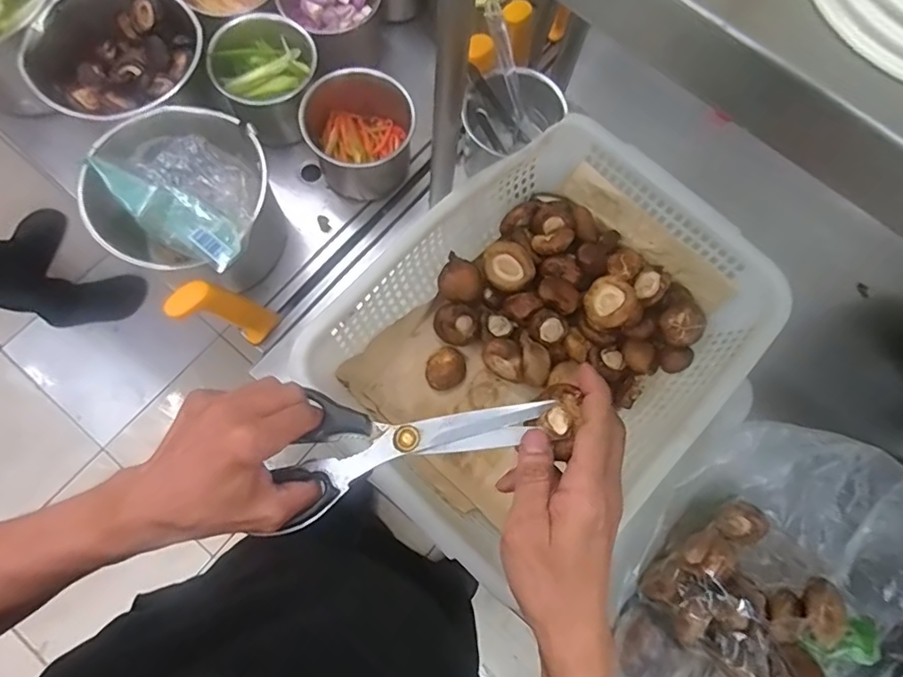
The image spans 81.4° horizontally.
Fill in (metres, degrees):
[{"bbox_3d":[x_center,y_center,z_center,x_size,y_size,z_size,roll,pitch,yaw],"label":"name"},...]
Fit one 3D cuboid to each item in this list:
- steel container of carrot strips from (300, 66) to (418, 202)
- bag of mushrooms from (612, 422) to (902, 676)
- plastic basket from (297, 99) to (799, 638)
[{"bbox_3d":[-0.109,-0.238,0.612,0.109,0.107,0.121,-36,79,-10],"label":"steel container of carrot strips"},{"bbox_3d":[0.280,0.245,0.463,0.341,0.101,0.243,-40,79,-10],"label":"bag of mushrooms"},{"bbox_3d":[0.089,0.000,0.511,0.390,0.113,0.298,-44,80,-11],"label":"plastic basket"}]

